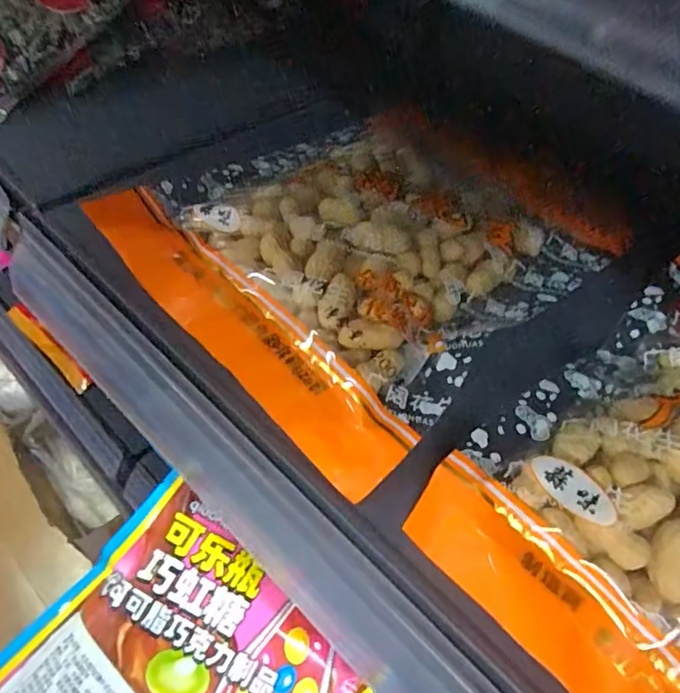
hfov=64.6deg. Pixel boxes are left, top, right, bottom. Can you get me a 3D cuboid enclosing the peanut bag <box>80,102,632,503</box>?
[{"bbox_3d":[0.014,-0.060,0.291,0.191,0.033,0.216,40,58,22],"label":"peanut bag"}]

